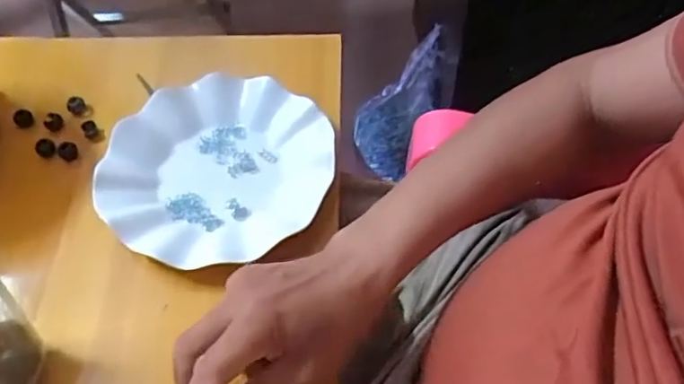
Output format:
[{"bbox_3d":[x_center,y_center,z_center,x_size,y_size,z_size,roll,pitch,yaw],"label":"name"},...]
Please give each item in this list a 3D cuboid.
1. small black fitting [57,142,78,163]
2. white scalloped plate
[{"bbox_3d":[-0.234,-0.035,0.504,0.016,0.010,0.015,-36,62,-19],"label":"small black fitting"},{"bbox_3d":[-0.101,-0.024,0.479,0.179,0.024,0.170,-1,56,2],"label":"white scalloped plate"}]

